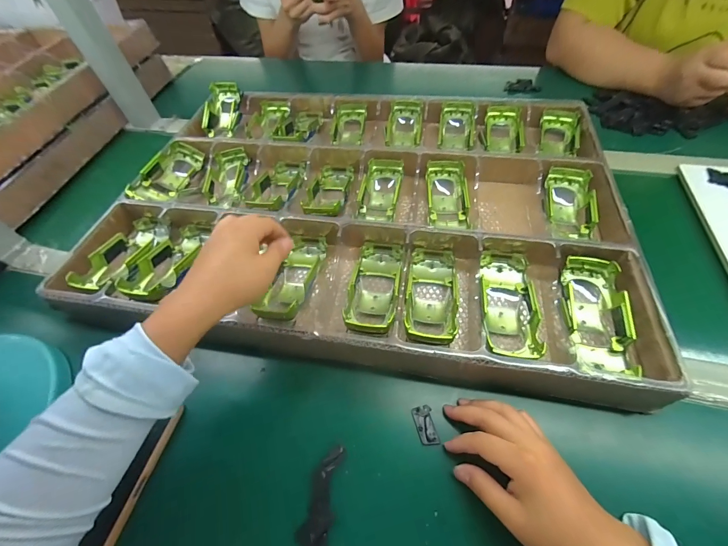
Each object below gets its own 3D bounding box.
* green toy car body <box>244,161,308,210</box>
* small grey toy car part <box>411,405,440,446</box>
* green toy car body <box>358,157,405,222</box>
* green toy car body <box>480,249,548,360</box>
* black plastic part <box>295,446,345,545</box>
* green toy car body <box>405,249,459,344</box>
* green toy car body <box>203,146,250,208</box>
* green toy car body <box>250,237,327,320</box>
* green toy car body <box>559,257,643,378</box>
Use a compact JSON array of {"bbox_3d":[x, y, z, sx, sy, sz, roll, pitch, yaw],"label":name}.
[{"bbox_3d":[-0.126,-0.129,0.470,0.063,0.024,0.135,1,40,5],"label":"green toy car body"},{"bbox_3d":[0.058,0.144,0.299,0.018,0.004,0.034,-11,55,-3],"label":"small grey toy car part"},{"bbox_3d":[0.024,-0.116,0.458,0.054,0.037,0.104,7,56,9],"label":"green toy car body"},{"bbox_3d":[0.156,0.033,0.339,0.061,0.037,0.131,4,56,7],"label":"green toy car body"},{"bbox_3d":[-0.035,0.196,0.271,0.028,0.006,0.085,7,56,9],"label":"black plastic part"},{"bbox_3d":[0.075,0.026,0.353,0.055,0.032,0.133,5,43,8],"label":"green toy car body"},{"bbox_3d":[-0.206,-0.136,0.486,0.065,0.040,0.138,-15,56,-6],"label":"green toy car body"},{"bbox_3d":[-0.082,0.006,0.376,0.053,0.033,0.132,5,41,8],"label":"green toy car body"},{"bbox_3d":[0.233,0.040,0.322,0.055,0.028,0.134,8,56,10],"label":"green toy car body"}]

